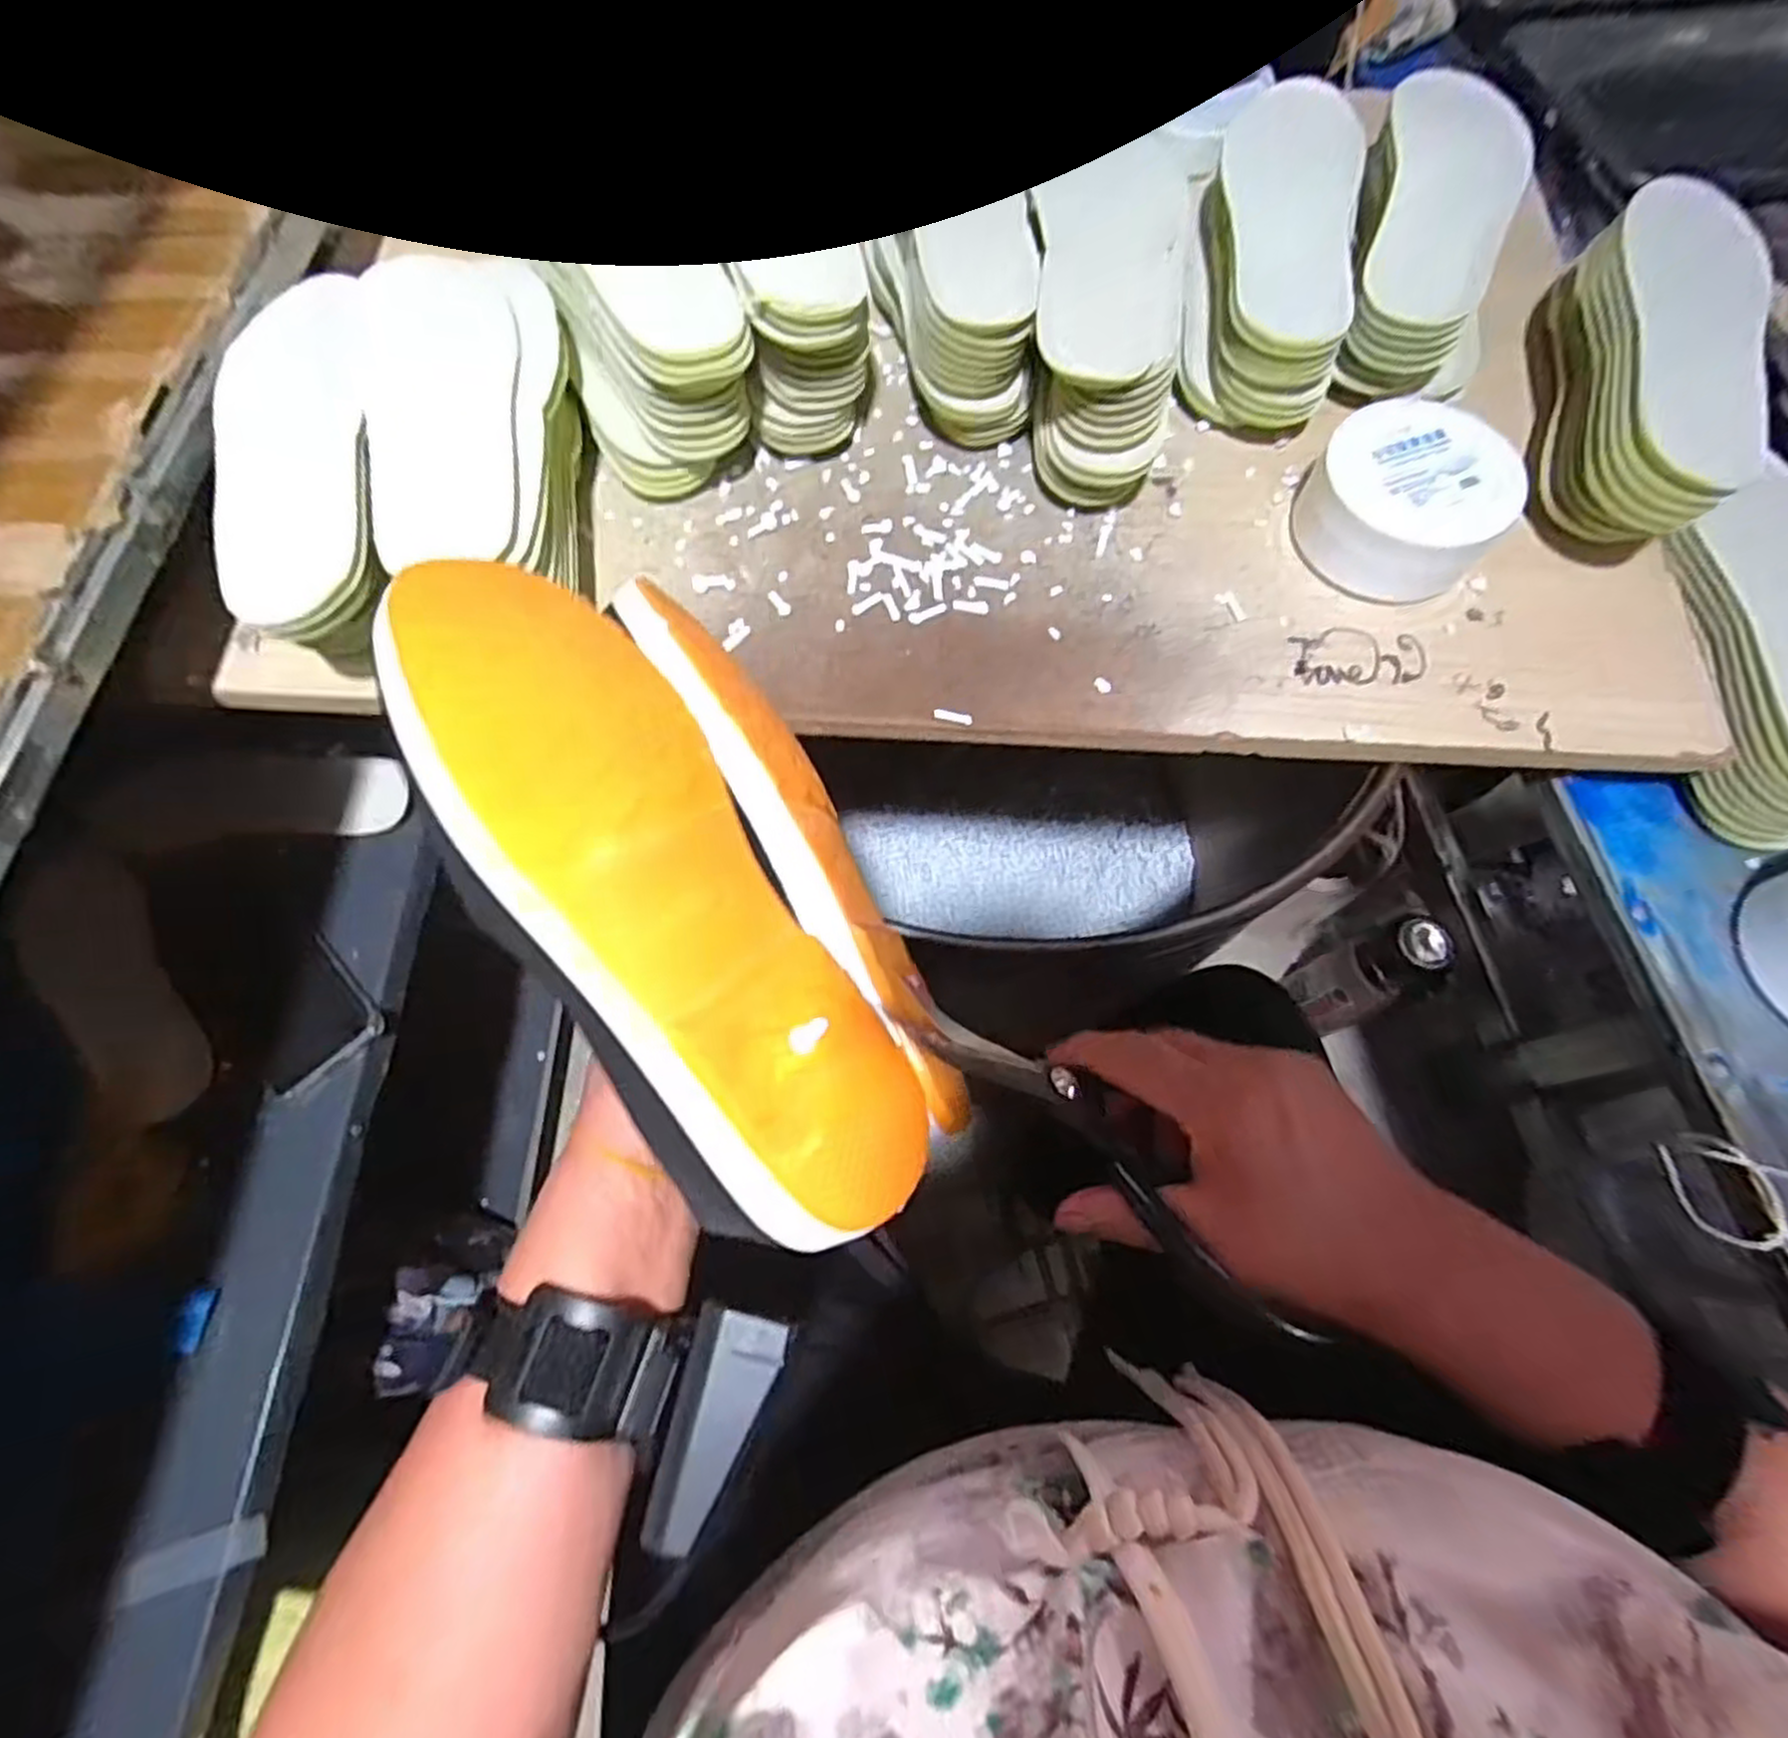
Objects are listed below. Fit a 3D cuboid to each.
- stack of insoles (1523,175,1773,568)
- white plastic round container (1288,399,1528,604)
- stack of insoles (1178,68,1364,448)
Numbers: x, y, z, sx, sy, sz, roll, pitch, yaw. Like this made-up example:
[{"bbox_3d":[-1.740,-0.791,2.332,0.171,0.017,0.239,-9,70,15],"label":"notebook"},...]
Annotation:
[{"bbox_3d":[0.433,-0.273,0.455,0.087,0.090,0.227,17,67,7],"label":"stack of insoles"},{"bbox_3d":[0.293,-0.209,0.459,0.095,0.059,0.097,0,66,0],"label":"white plastic round container"},{"bbox_3d":[0.247,-0.389,0.532,0.096,0.063,0.238,11,67,4],"label":"stack of insoles"}]

